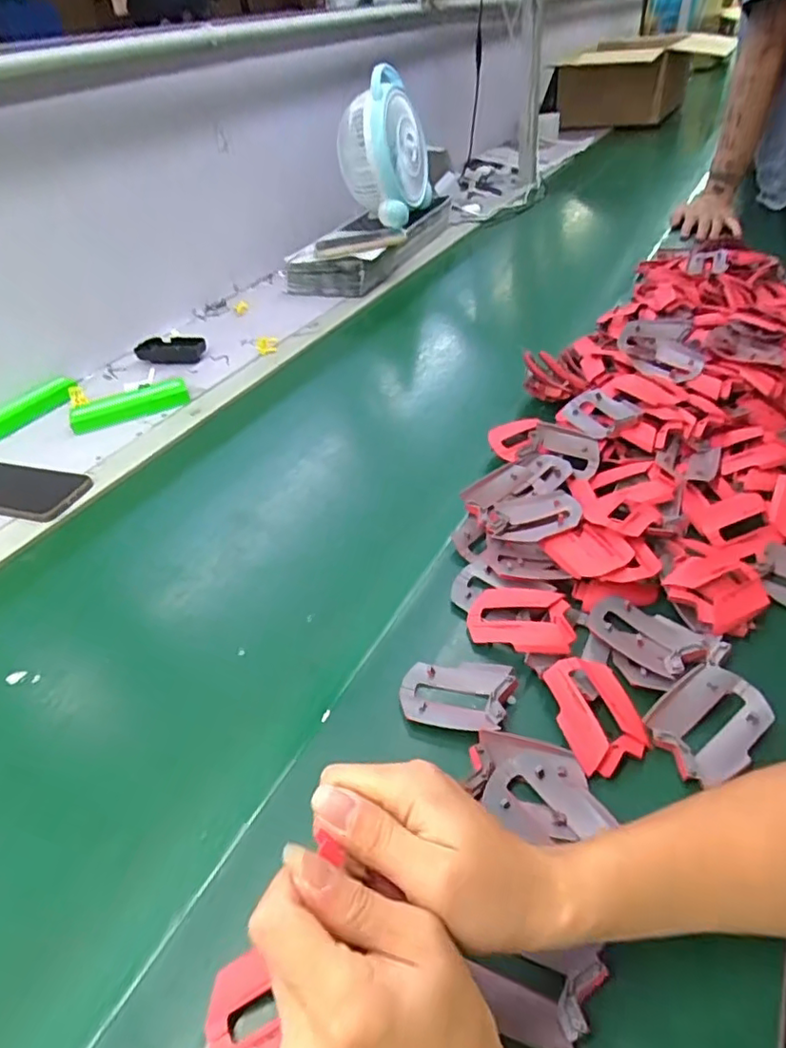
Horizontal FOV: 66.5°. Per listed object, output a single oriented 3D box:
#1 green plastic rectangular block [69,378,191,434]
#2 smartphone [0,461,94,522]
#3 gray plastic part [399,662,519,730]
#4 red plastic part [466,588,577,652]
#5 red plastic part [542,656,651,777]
[{"bbox_3d":[-0.358,-0.162,0.817,0.154,0.029,0.038,-23,44,-18],"label":"green plastic rectangular block"},{"bbox_3d":[-0.427,-0.040,0.686,0.154,0.011,0.076,8,43,15],"label":"smartphone"},{"bbox_3d":[0.047,0.123,0.442,0.080,0.014,0.059,7,43,14],"label":"gray plastic part"},{"bbox_3d":[0.101,0.075,0.476,0.080,0.023,0.055,8,43,16],"label":"red plastic part"},{"bbox_3d":[0.141,0.130,0.419,0.055,0.013,0.078,-8,41,-2],"label":"red plastic part"}]

